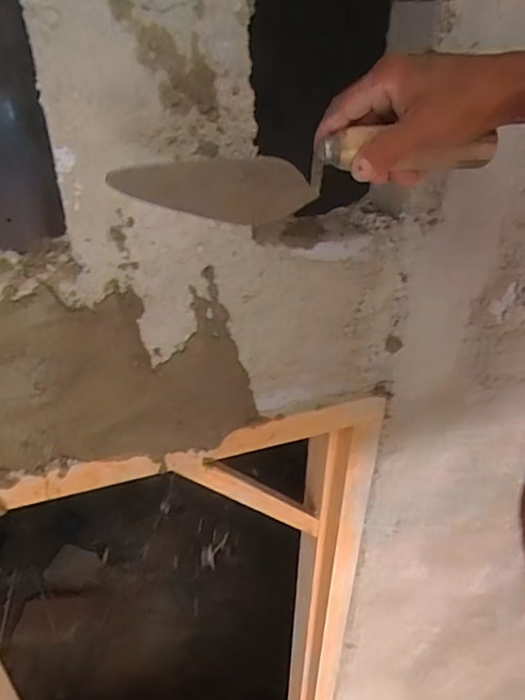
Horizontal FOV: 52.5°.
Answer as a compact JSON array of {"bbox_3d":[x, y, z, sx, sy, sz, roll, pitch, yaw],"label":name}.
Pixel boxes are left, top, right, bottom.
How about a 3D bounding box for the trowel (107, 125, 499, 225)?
[{"bbox_3d":[0.037,-0.118,0.375,0.271,0.057,0.052,-10,34,-8],"label":"trowel"}]

